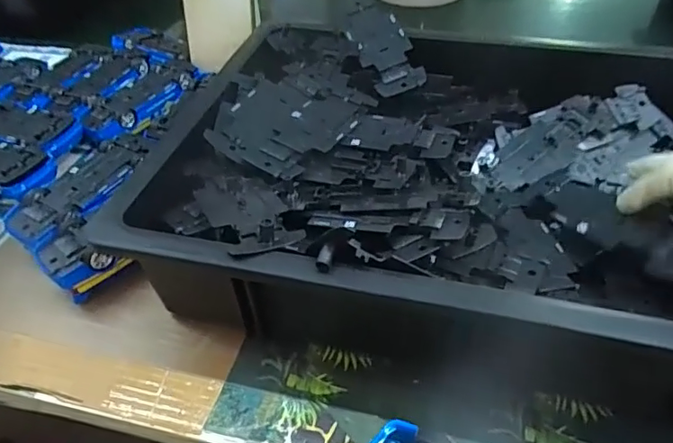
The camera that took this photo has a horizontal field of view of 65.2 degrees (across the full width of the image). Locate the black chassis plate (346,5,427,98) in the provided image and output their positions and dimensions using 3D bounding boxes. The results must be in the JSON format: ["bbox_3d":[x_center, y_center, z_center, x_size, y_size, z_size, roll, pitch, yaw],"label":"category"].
[{"bbox_3d":[0.041,-0.158,0.473,0.047,0.013,0.114,-12,57,-9],"label":"black chassis plate"}]

